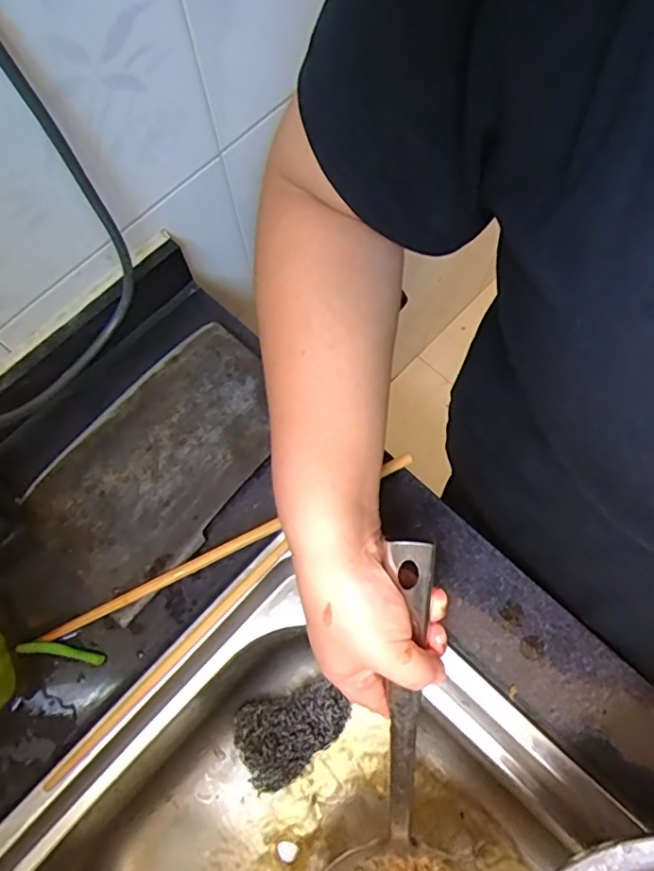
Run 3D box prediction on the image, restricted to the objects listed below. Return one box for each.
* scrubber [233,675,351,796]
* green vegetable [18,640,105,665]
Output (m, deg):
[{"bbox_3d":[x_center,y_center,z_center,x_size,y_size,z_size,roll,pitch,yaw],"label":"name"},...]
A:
[{"bbox_3d":[-0.029,0.250,0.483,0.095,0.028,0.067,-28,74,-7],"label":"scrubber"},{"bbox_3d":[-0.167,0.136,0.356,0.053,0.006,0.009,8,73,4],"label":"green vegetable"}]

